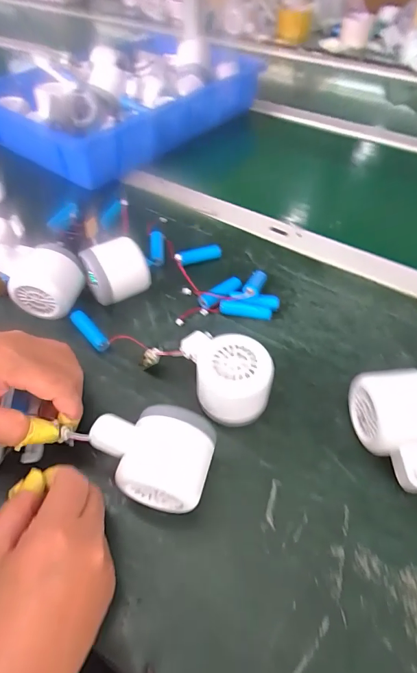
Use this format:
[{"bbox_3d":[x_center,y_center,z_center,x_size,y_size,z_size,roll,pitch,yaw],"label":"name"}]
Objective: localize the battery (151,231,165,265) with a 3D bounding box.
[{"bbox_3d":[-0.061,-0.104,0.458,0.016,0.015,0.052,-4,50,-4],"label":"battery"}]

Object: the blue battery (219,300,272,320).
[{"bbox_3d":[0.037,-0.026,0.392,0.053,0.014,0.010,9,51,7],"label":"blue battery"}]

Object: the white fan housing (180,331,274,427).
[{"bbox_3d":[0.013,0.030,0.322,0.063,0.052,0.083,-15,52,-12],"label":"white fan housing"}]

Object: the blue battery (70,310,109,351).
[{"bbox_3d":[-0.116,-0.006,0.376,0.013,0.010,0.058,-34,58,-25],"label":"blue battery"}]

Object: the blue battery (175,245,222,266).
[{"bbox_3d":[-0.010,-0.095,0.449,0.056,0.015,0.011,-12,51,-10],"label":"blue battery"}]

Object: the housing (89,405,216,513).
[{"bbox_3d":[-0.038,0.082,0.267,0.078,0.047,0.052,12,51,9],"label":"housing"}]

